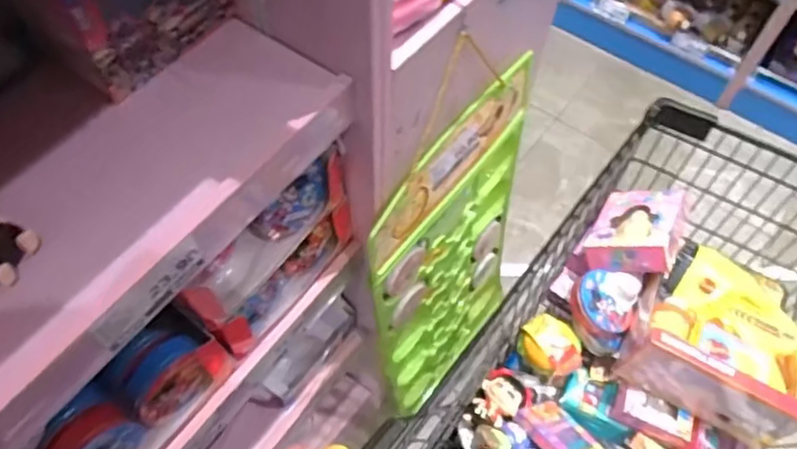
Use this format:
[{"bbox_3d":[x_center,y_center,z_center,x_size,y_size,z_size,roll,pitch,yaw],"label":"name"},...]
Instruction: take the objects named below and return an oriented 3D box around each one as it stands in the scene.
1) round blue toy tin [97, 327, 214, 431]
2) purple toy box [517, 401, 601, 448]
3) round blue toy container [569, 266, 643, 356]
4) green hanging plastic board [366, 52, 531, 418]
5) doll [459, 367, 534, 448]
[{"bbox_3d":[-0.241,0.153,0.640,0.063,0.068,0.083,37,64,21],"label":"round blue toy tin"},{"bbox_3d":[0.227,0.293,0.844,0.137,0.091,0.027,44,112,33],"label":"purple toy box"},{"bbox_3d":[0.294,0.118,0.904,0.110,0.070,0.110,6,67,-13],"label":"round blue toy container"},{"bbox_3d":[0.085,0.079,0.988,0.019,0.671,0.335,32,68,22],"label":"green hanging plastic board"},{"bbox_3d":[0.135,0.260,0.875,0.071,0.038,0.129,27,61,16],"label":"doll"}]

